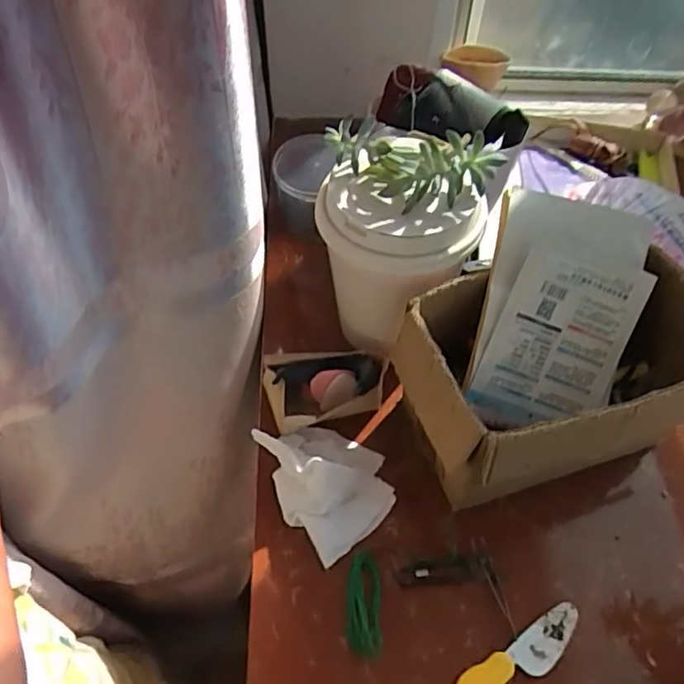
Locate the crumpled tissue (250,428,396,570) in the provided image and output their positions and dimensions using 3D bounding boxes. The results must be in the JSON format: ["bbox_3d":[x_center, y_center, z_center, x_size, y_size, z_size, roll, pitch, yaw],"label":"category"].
[{"bbox_3d":[-0.010,0.122,0.536,0.103,0.046,0.125,-23,59,-16],"label":"crumpled tissue"}]

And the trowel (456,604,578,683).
[{"bbox_3d":[0.139,0.251,0.465,0.130,0.009,0.030,-25,59,-18],"label":"trowel"}]

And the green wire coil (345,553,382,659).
[{"bbox_3d":[0.018,0.217,0.491,0.027,0.013,0.078,2,55,1],"label":"green wire coil"}]

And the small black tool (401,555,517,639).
[{"bbox_3d":[0.102,0.202,0.503,0.097,0.011,0.049,20,57,13],"label":"small black tool"}]

